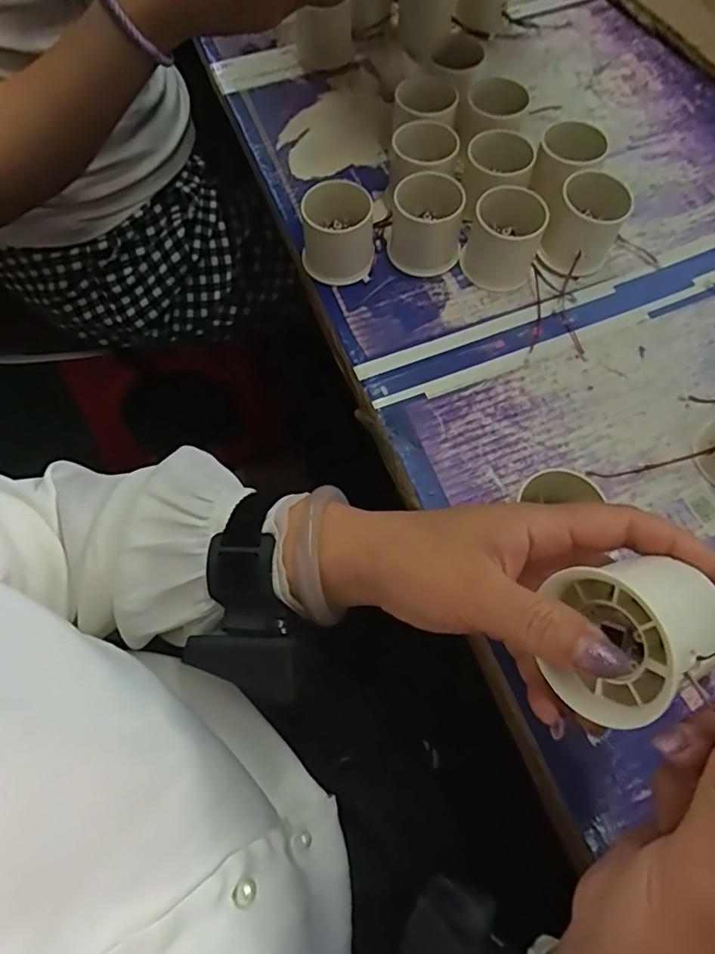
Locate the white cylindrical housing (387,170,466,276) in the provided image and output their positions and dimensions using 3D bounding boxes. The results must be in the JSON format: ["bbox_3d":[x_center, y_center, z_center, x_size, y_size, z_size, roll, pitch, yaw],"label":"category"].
[{"bbox_3d":[0.051,-0.188,0.429,0.052,0.050,0.052,-1,66,1],"label":"white cylindrical housing"}]

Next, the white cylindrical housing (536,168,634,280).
[{"bbox_3d":[0.165,-0.184,0.424,0.055,0.054,0.053,27,70,13],"label":"white cylindrical housing"}]

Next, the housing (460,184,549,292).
[{"bbox_3d":[0.107,-0.175,0.422,0.053,0.048,0.057,-1,66,1],"label":"housing"}]

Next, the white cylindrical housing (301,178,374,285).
[{"bbox_3d":[-0.015,-0.180,0.425,0.052,0.051,0.050,-1,66,1],"label":"white cylindrical housing"}]

